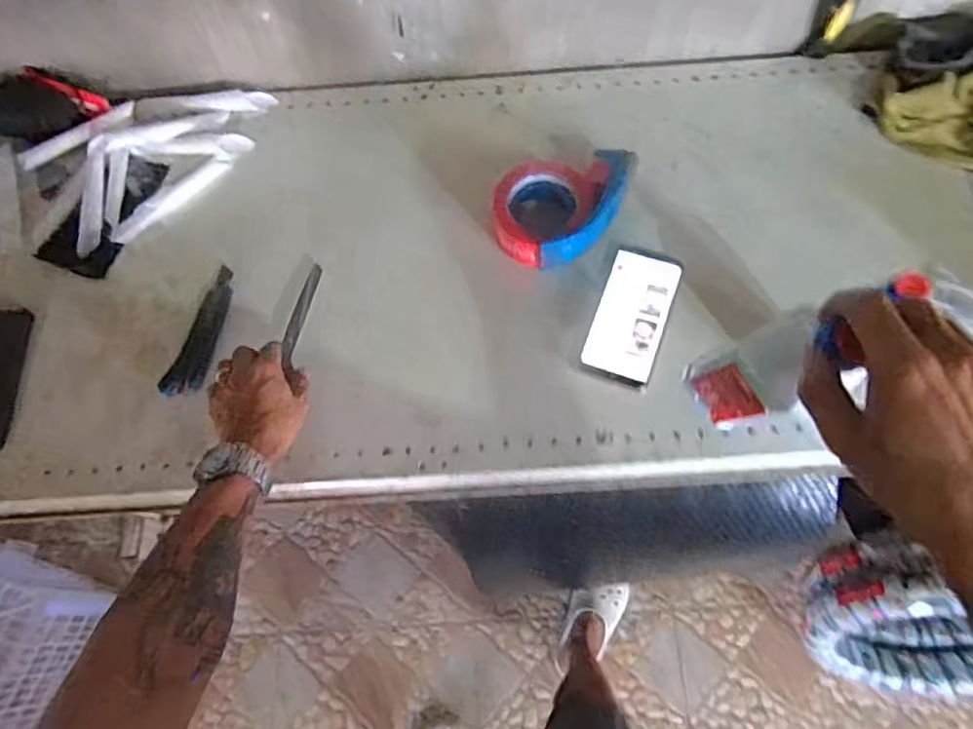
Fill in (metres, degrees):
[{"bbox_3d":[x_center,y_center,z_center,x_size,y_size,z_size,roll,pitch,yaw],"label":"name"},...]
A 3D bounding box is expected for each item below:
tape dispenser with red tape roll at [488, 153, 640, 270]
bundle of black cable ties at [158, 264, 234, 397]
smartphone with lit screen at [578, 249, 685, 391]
[{"bbox_3d":[0.085,-0.176,0.718,0.157,0.055,0.129,6,69,4],"label":"tape dispenser with red tape roll"},{"bbox_3d":[-0.311,-0.038,0.705,0.036,0.010,0.154,15,70,8],"label":"bundle of black cable ties"},{"bbox_3d":[0.159,-0.055,0.693,0.077,0.004,0.152,16,73,15],"label":"smartphone with lit screen"}]

